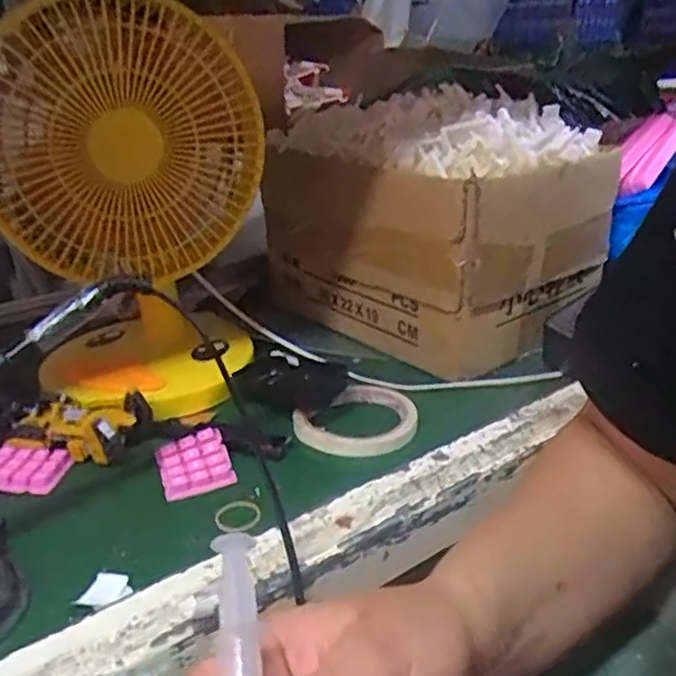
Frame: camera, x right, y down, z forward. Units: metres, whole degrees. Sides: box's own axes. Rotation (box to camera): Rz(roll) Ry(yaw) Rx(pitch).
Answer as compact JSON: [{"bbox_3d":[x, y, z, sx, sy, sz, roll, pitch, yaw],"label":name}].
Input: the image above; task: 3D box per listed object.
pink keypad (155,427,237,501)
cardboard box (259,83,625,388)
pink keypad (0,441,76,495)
[{"bbox_3d":[-0.106,0.091,0.507,0.049,0.015,0.054,-11,27,-20],"label":"pink keypad"},{"bbox_3d":[0.096,-0.131,0.704,0.285,0.206,0.219,20,33,39],"label":"cardboard box"},{"bbox_3d":[-0.232,0.095,0.509,0.055,0.013,0.047,3,25,9],"label":"pink keypad"}]

